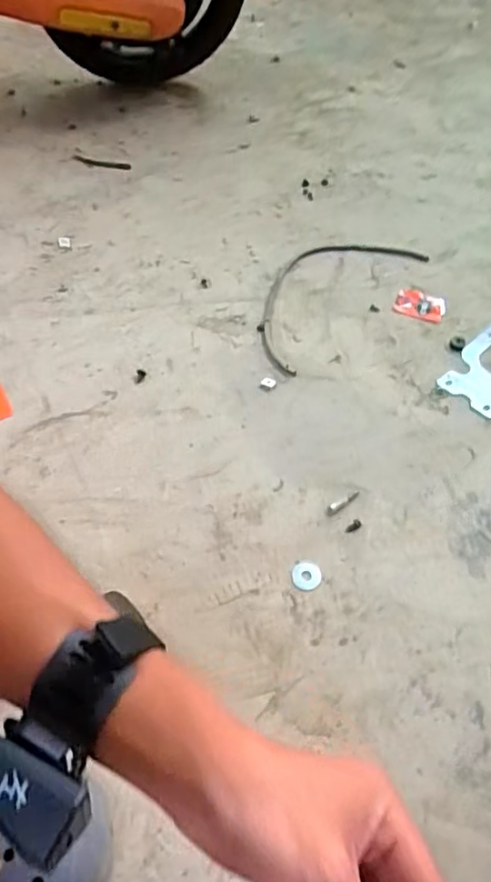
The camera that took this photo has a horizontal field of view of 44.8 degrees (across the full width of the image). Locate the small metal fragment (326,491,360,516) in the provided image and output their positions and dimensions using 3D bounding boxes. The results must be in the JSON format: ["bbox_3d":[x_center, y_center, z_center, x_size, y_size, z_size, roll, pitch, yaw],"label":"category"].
[{"bbox_3d":[0.103,0.065,0.629,0.045,0.005,0.011,-27,60,-24],"label":"small metal fragment"}]

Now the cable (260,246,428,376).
[{"bbox_3d":[0.110,-0.220,0.845,0.149,0.009,0.340,36,57,20],"label":"cable"}]

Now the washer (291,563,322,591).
[{"bbox_3d":[0.059,0.132,0.580,0.029,0.004,0.028,3,52,-4],"label":"washer"}]

